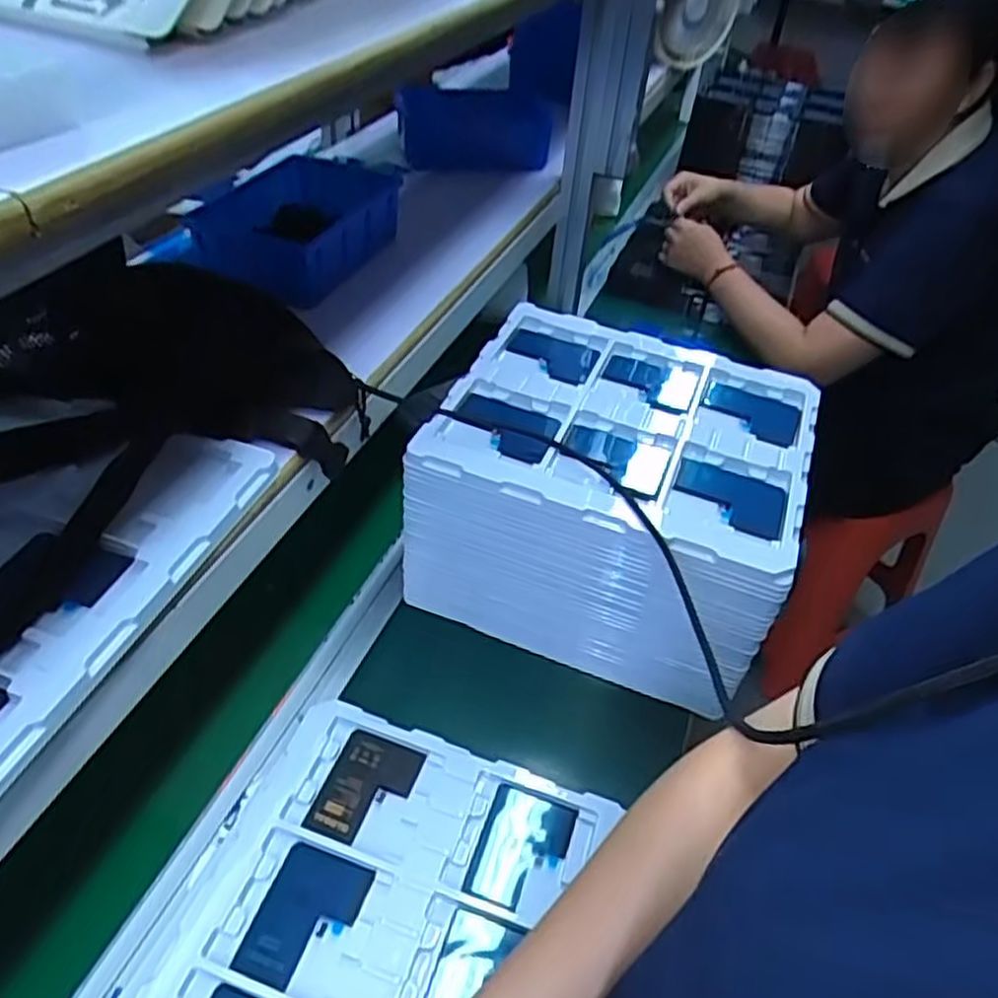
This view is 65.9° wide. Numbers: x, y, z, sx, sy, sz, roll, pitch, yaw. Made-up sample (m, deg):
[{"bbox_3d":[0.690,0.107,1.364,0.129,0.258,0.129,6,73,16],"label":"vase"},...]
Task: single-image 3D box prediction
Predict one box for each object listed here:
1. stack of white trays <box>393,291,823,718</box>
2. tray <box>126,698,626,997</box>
[{"bbox_3d":[0.110,-0.005,0.750,0.313,0.187,0.270,18,44,13],"label":"stack of white trays"},{"bbox_3d":[-0.085,0.308,0.526,0.261,0.023,0.314,16,44,11],"label":"tray"}]

